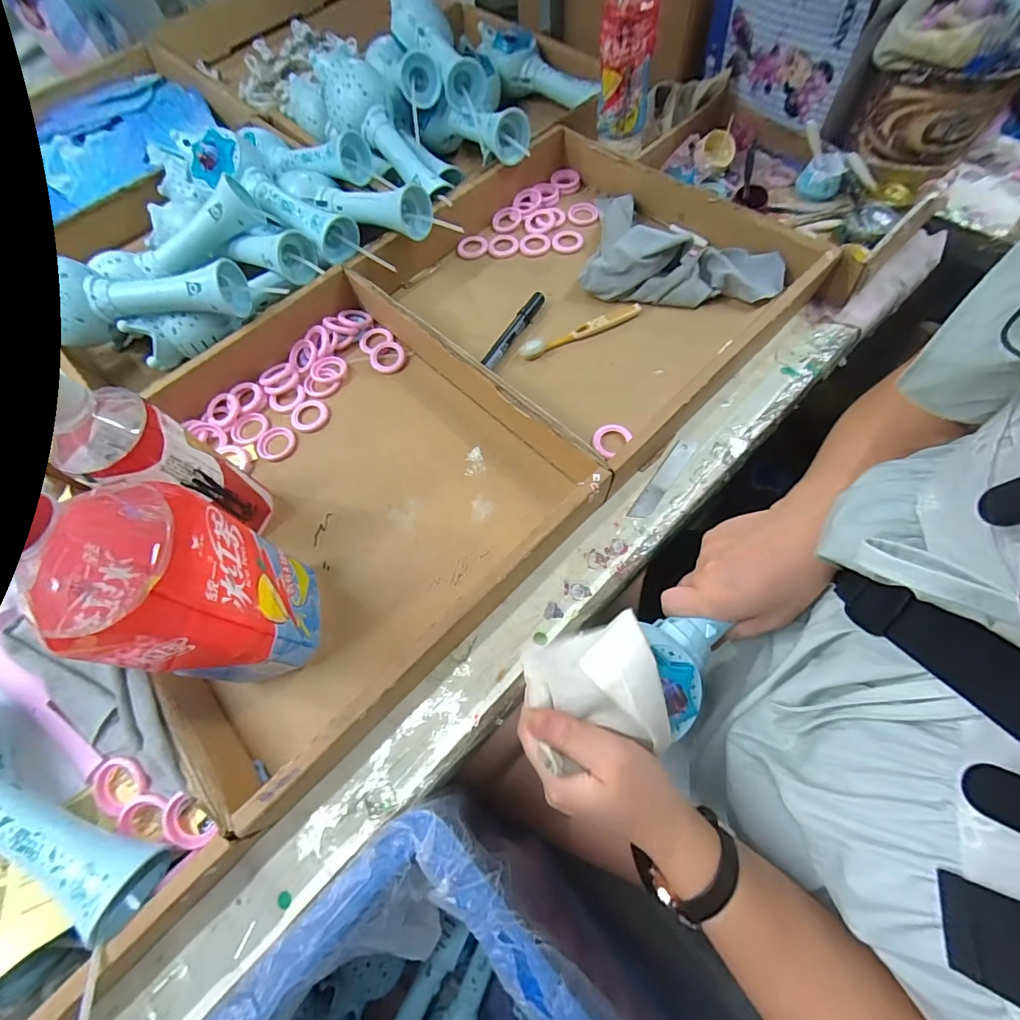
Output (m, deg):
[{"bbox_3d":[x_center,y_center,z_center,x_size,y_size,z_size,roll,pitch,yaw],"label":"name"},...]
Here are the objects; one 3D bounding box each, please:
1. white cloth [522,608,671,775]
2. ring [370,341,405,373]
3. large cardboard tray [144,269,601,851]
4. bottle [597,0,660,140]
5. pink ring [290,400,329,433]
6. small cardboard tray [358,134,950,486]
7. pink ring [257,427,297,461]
[{"bbox_3d":[0.055,0.118,0.291,0.081,0.035,0.077,-17,68,-6],"label":"white cloth"},{"bbox_3d":[-0.132,-0.164,0.476,0.037,0.007,0.034,0,67,1],"label":"ring"},{"bbox_3d":[-0.164,-0.029,0.393,0.340,0.067,0.368,-42,72,-15],"label":"large cardboard tray"},{"bbox_3d":[0.135,-0.524,0.501,0.066,0.164,0.055,9,67,8],"label":"bottle"},{"bbox_3d":[-0.204,-0.097,0.455,0.039,0.004,0.037,0,67,1],"label":"pink ring"},{"bbox_3d":[0.092,-0.257,0.480,0.392,0.057,0.392,-40,72,-14],"label":"small cardboard tray"},{"bbox_3d":[-0.233,-0.066,0.445,0.038,0.004,0.037,0,67,1],"label":"pink ring"}]

